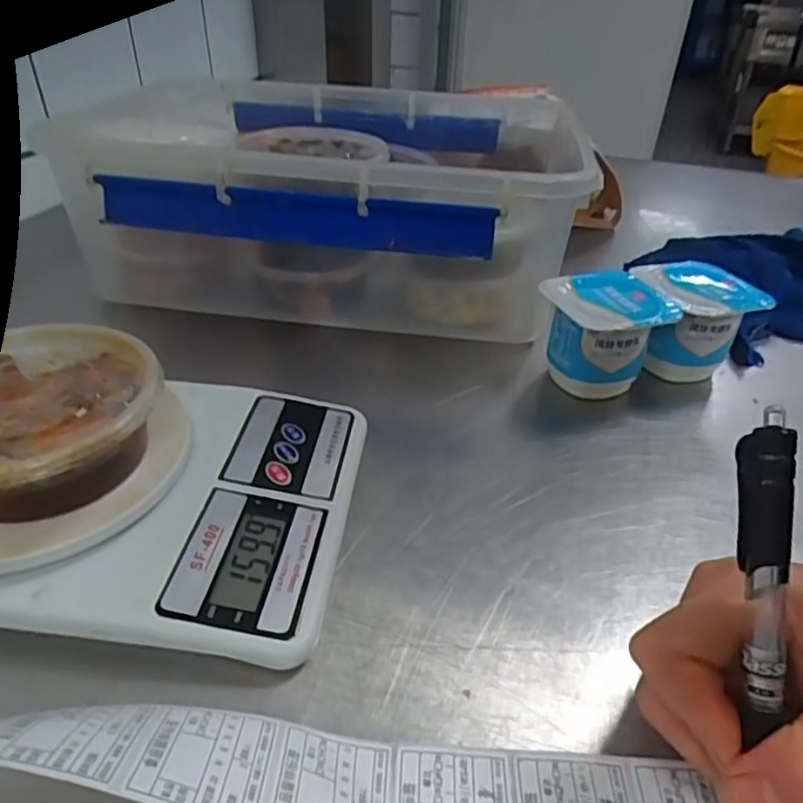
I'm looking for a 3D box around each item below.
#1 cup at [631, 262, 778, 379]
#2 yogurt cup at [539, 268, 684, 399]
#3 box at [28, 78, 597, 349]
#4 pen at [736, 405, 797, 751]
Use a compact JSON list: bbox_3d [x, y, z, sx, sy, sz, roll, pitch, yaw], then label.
[{"bbox_3d":[0.191,-0.054,0.415,0.070,0.065,0.065,-8,38,-14],"label":"cup"},{"bbox_3d":[0.130,-0.040,0.397,0.073,0.065,0.061,-11,39,-17],"label":"yogurt cup"},{"bbox_3d":[-0.047,-0.172,0.517,0.334,0.130,0.288,6,37,6],"label":"box"},{"bbox_3d":[0.107,0.073,0.183,0.011,0.140,0.014,-2,4,-5],"label":"pen"}]

